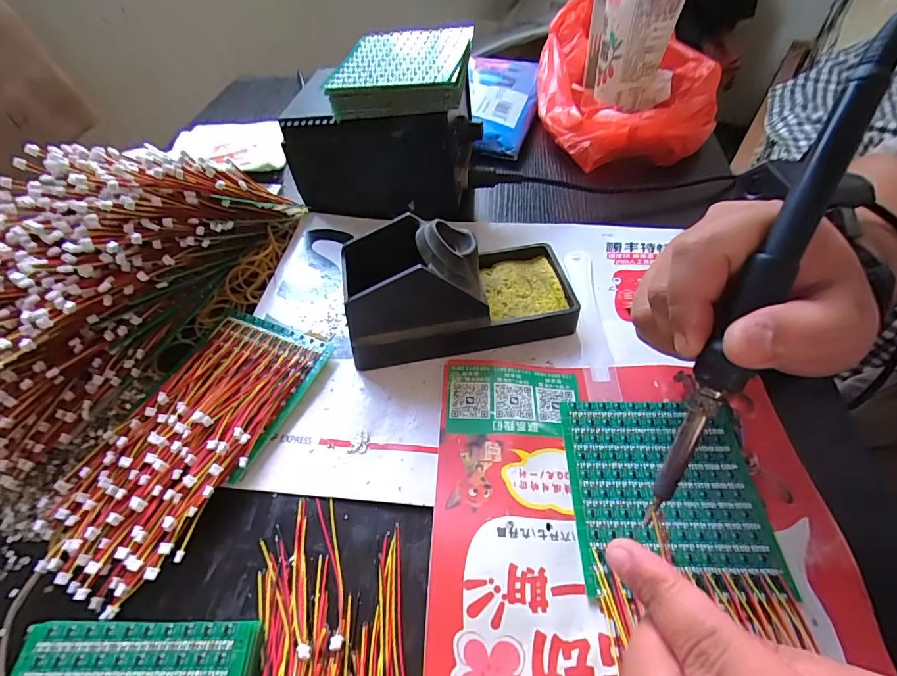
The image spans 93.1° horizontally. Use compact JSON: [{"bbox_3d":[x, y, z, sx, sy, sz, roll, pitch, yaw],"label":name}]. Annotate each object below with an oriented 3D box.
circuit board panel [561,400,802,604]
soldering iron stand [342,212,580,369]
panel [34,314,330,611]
[{"bbox_3d":[0.112,0.078,0.222,0.093,0.005,0.098,0,53,2],"label":"circuit board panel"},{"bbox_3d":[0.008,-0.041,0.277,0.145,0.073,0.068,-9,53,-5],"label":"soldering iron stand"},{"bbox_3d":[-0.148,0.054,0.246,0.083,0.020,0.168,17,55,14],"label":"panel"}]

